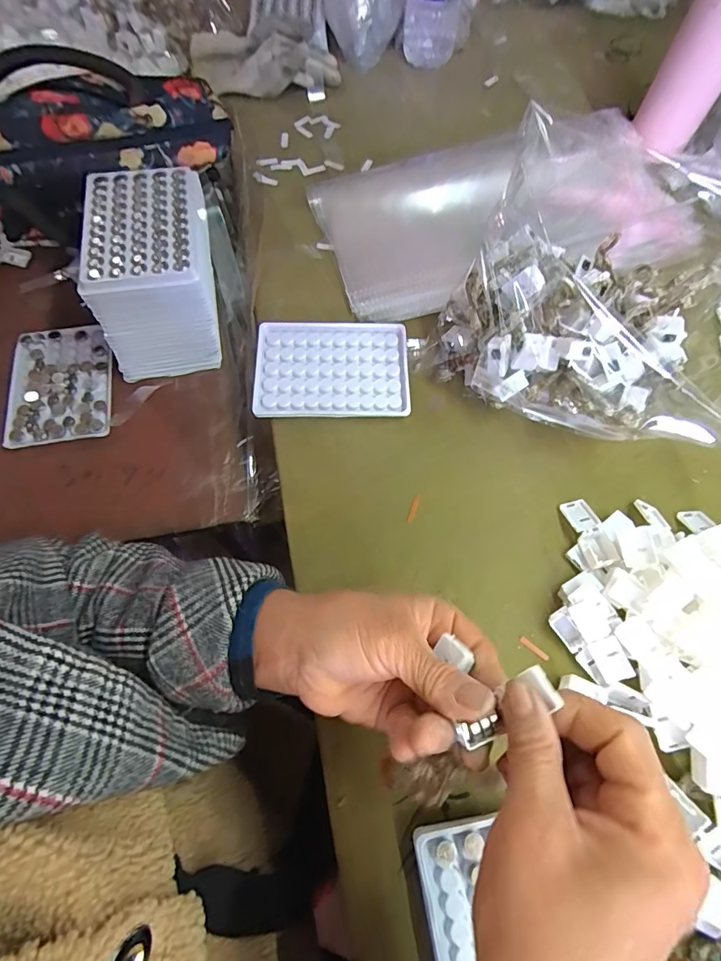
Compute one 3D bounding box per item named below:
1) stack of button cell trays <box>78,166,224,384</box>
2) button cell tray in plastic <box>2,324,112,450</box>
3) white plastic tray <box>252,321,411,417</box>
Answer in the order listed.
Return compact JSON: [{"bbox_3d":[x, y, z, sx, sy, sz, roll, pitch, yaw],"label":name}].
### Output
[{"bbox_3d":[-0.183,-0.181,0.414,0.103,0.115,0.125,-9,68,-4],"label":"stack of button cell trays"},{"bbox_3d":[-0.284,-0.091,0.434,0.090,0.014,0.121,-9,68,-4],"label":"button cell tray in plastic"},{"bbox_3d":[-0.025,-0.097,0.394,0.129,0.011,0.093,-2,68,-1],"label":"white plastic tray"}]

